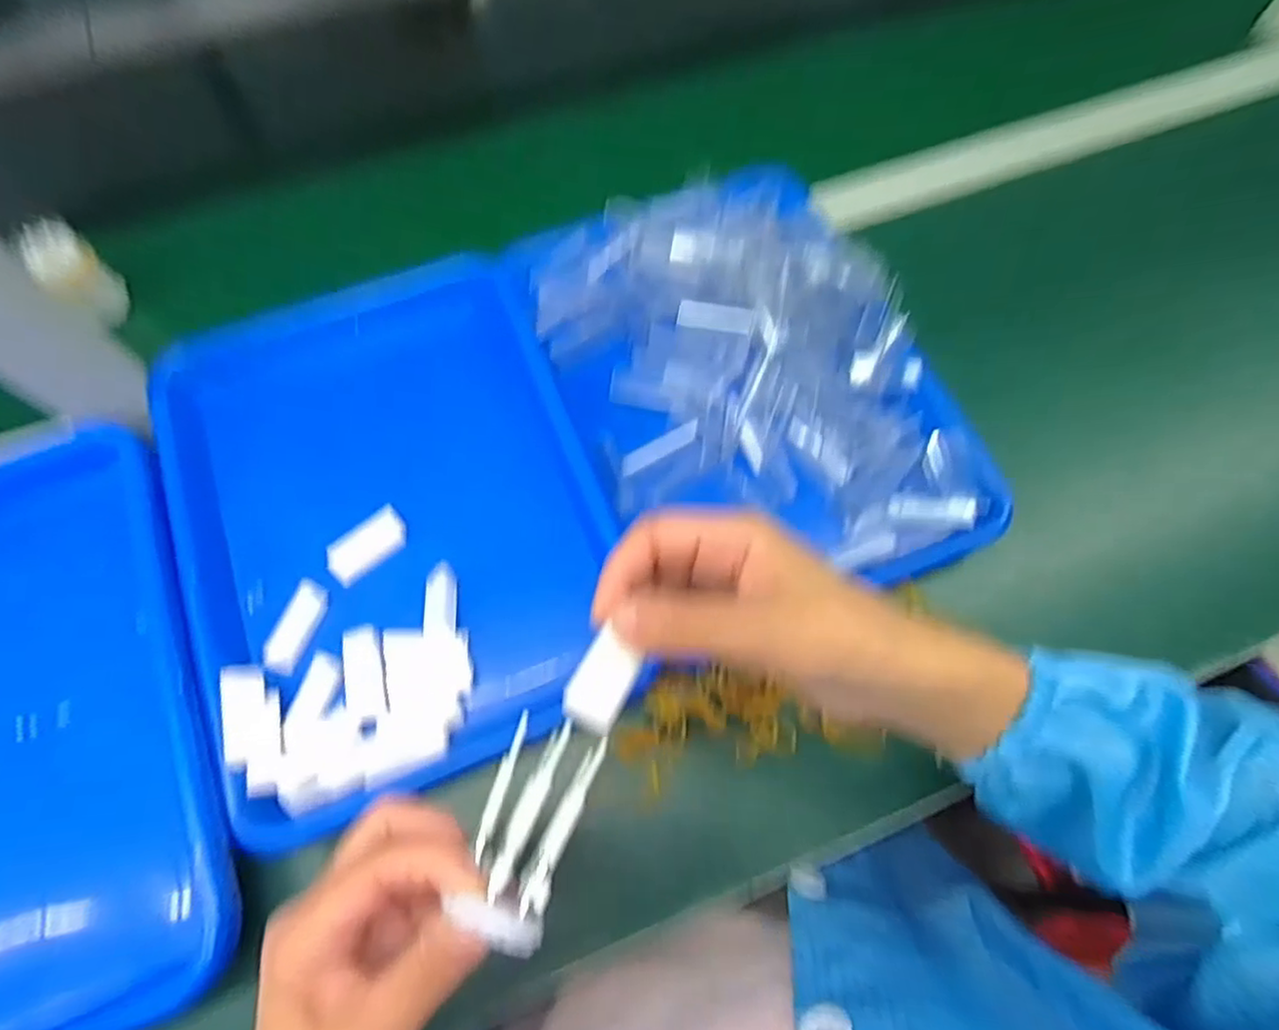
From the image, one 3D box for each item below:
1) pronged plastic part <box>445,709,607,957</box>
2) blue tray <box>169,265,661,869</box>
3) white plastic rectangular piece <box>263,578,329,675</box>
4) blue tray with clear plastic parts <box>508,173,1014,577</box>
[{"bbox_3d":[-0.039,0.116,0.243,0.038,0.019,0.075,10,66,5],"label":"pronged plastic part"},{"bbox_3d":[-0.154,-0.005,0.429,0.243,0.049,0.326,-21,67,-9],"label":"blue tray"},{"bbox_3d":[-0.205,0.066,0.397,0.015,0.013,0.053,18,67,9],"label":"white plastic rectangular piece"},{"bbox_3d":[0.065,-0.099,0.449,0.235,0.049,0.321,-18,67,-7],"label":"blue tray with clear plastic parts"}]

